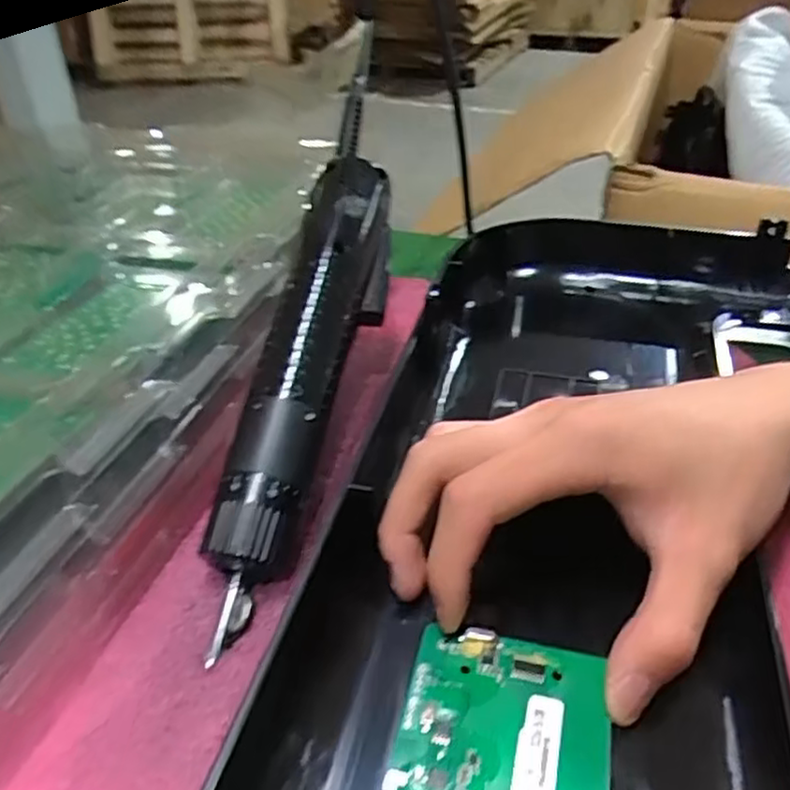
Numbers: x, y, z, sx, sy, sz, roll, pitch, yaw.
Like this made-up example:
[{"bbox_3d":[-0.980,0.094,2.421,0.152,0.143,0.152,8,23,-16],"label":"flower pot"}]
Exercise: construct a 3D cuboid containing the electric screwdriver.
[{"bbox_3d":[-0.029,-0.038,0.300,0.033,0.035,0.269,6,63,12],"label":"electric screwdriver"}]

